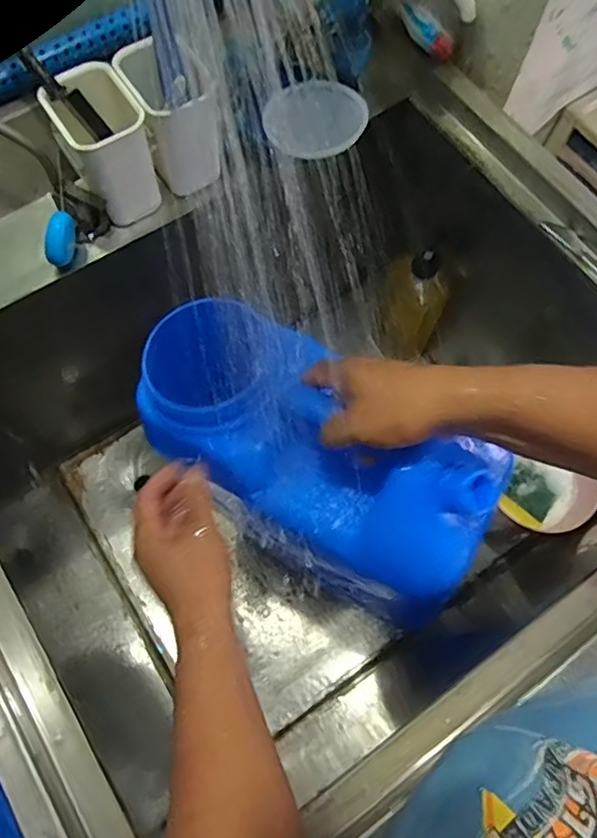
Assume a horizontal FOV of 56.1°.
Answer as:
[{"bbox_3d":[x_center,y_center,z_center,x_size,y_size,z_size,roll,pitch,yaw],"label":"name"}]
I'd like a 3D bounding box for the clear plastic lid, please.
[{"bbox_3d":[0.018,-0.317,0.594,0.107,0.006,0.070,-6,108,-5],"label":"clear plastic lid"}]

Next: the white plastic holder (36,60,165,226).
[{"bbox_3d":[-0.180,-0.249,0.544,0.076,0.129,0.089,-28,73,-11],"label":"white plastic holder"}]

